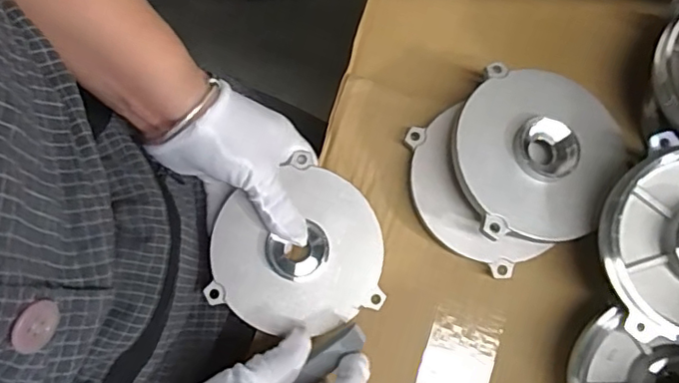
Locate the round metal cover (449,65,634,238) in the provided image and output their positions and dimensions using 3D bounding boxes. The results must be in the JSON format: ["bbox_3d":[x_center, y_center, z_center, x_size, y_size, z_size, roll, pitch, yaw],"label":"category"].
[{"bbox_3d":[0.129,-0.024,0.363,0.111,0.019,0.111,0,79,1],"label":"round metal cover"}]

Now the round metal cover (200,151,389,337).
[{"bbox_3d":[-0.028,0.036,0.380,0.111,0.021,0.108,0,76,2],"label":"round metal cover"}]

